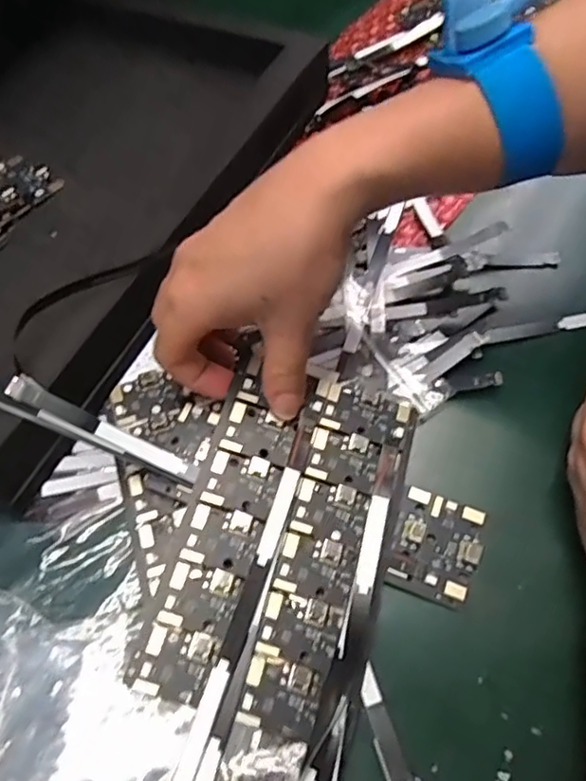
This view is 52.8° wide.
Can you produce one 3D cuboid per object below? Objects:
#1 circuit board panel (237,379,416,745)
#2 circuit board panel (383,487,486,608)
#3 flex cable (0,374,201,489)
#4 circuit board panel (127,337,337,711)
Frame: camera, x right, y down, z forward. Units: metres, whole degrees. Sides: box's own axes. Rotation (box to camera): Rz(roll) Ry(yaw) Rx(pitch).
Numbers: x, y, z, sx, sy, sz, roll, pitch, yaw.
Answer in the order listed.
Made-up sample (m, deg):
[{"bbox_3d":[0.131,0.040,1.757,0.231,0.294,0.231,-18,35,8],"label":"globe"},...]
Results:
[{"bbox_3d":[0.012,0.056,0.226,0.037,0.008,0.132,16,63,12],"label":"circuit board panel"},{"bbox_3d":[0.056,0.060,0.230,0.033,0.004,0.040,17,64,12],"label":"circuit board panel"},{"bbox_3d":[-0.102,0.003,0.224,0.142,0.010,0.012,25,63,-9],"label":"flex cable"},{"bbox_3d":[-0.019,0.045,0.228,0.039,0.004,0.136,17,65,0],"label":"circuit board panel"}]

